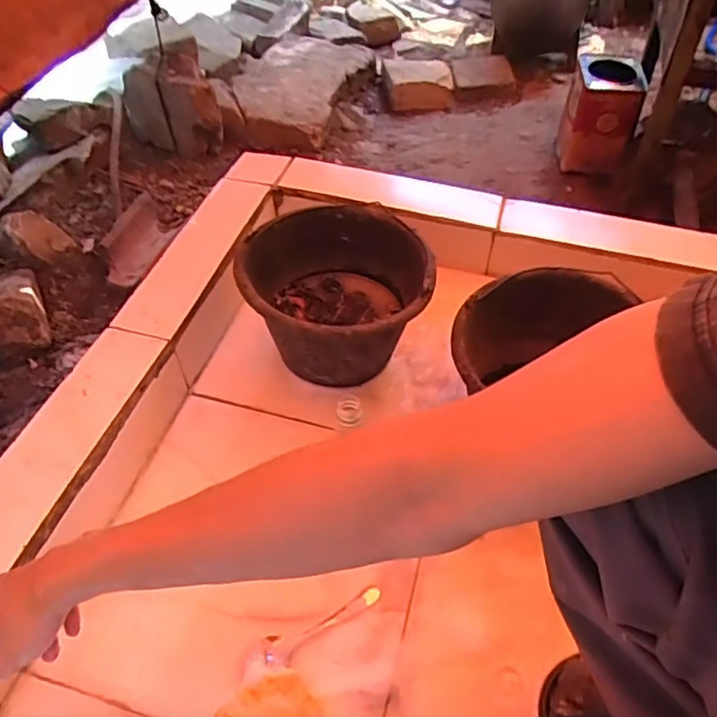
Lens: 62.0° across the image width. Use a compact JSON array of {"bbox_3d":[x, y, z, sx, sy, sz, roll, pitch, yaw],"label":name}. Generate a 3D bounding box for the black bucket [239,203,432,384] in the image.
[{"bbox_3d":[-0.032,-0.088,0.895,0.257,0.161,0.265,0,50,1],"label":"black bucket"}]

